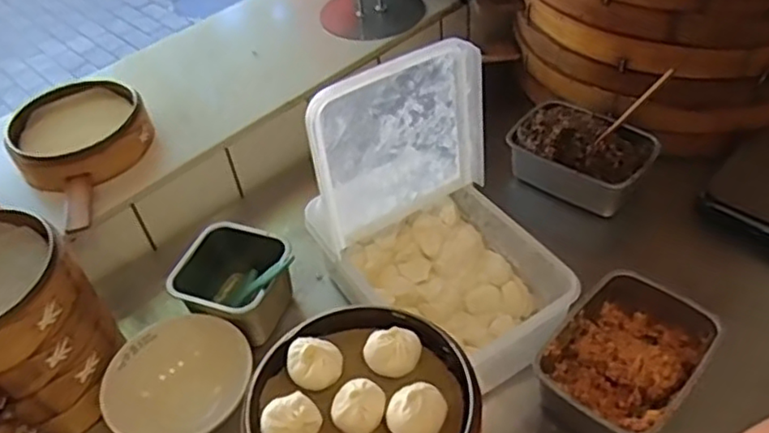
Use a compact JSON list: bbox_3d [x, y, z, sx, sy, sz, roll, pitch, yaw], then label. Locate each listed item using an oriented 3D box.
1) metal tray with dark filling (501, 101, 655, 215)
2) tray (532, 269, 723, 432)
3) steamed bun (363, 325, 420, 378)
[{"bbox_3d":[0.277,-0.088,0.908,0.187,0.069,0.133,26,54,29],"label":"metal tray with dark filling"},{"bbox_3d":[0.251,0.150,0.676,0.132,0.074,0.184,29,55,31],"label":"tray"},{"bbox_3d":[0.007,0.111,0.527,0.045,0.021,0.038,-11,45,-4],"label":"steamed bun"}]

